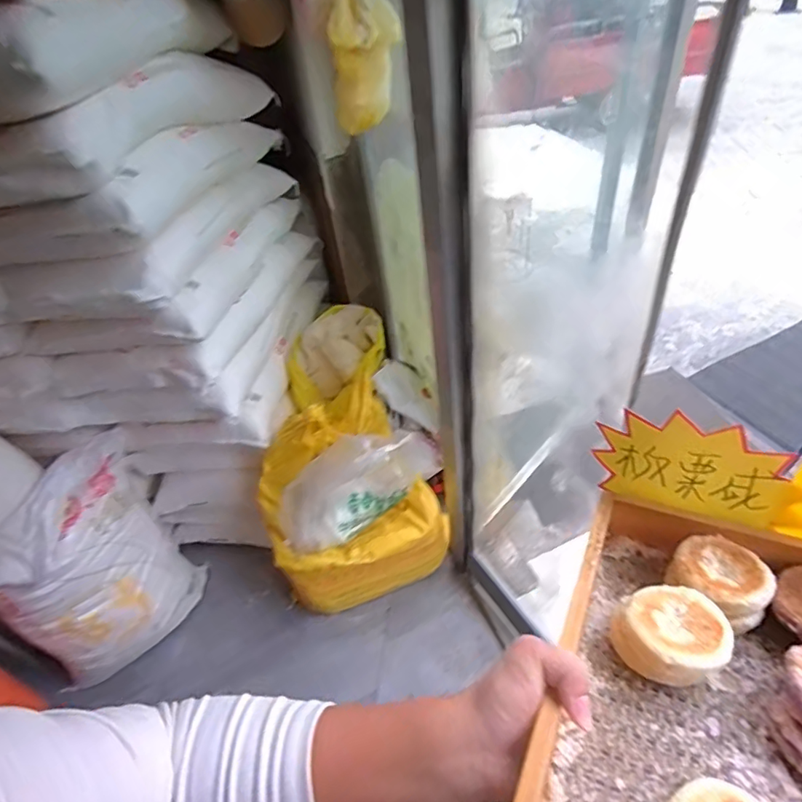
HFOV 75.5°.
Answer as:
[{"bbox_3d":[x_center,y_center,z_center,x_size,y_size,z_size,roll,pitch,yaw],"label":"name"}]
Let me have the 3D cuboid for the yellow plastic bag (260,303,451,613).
[{"bbox_3d":[-0.157,0.135,1.364,0.414,0.563,0.491,-11,36,-12],"label":"yellow plastic bag"}]

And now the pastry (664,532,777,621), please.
[{"bbox_3d":[0.224,0.120,0.361,0.055,0.017,0.058,-29,43,-33],"label":"pastry"}]

